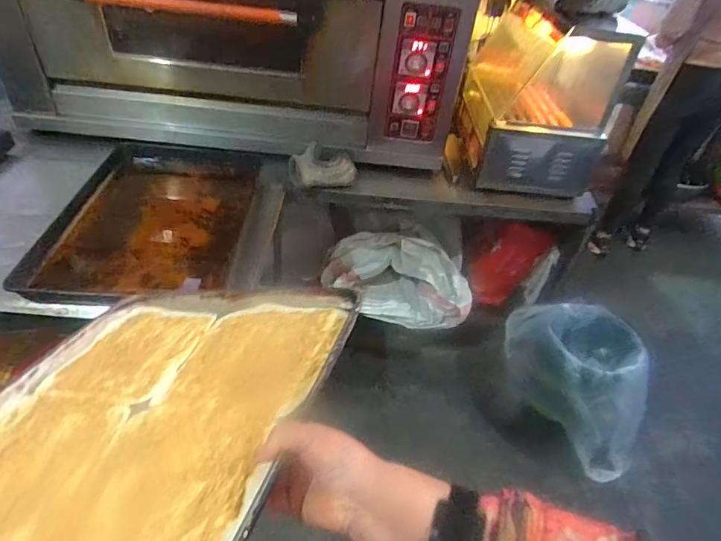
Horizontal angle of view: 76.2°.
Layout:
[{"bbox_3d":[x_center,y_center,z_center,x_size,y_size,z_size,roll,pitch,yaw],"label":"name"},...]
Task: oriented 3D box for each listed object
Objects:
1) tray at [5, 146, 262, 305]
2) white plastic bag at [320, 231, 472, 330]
[{"bbox_3d":[-0.501,-0.166,1.172,0.431,0.056,0.674,0,41,-9],"label":"tray"},{"bbox_3d":[0.132,0.050,1.722,0.551,0.269,0.180,11,41,3],"label":"white plastic bag"}]

